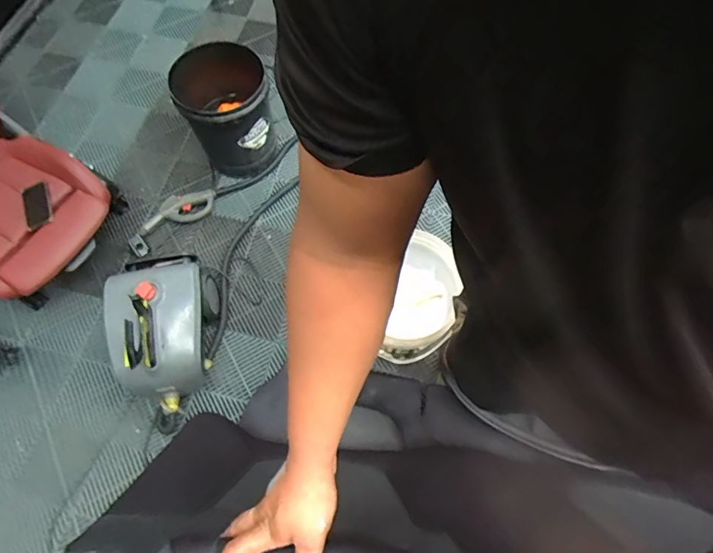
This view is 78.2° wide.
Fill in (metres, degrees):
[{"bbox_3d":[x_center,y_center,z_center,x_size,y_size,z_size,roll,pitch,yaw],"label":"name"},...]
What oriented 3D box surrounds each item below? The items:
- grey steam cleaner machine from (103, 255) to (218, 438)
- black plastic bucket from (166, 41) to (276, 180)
[{"bbox_3d":[-0.570,0.152,1.283,0.245,0.290,0.472,-4,67,-1],"label":"grey steam cleaner machine"},{"bbox_3d":[-0.432,-0.548,1.524,0.288,0.405,0.266,0,67,0],"label":"black plastic bucket"}]

